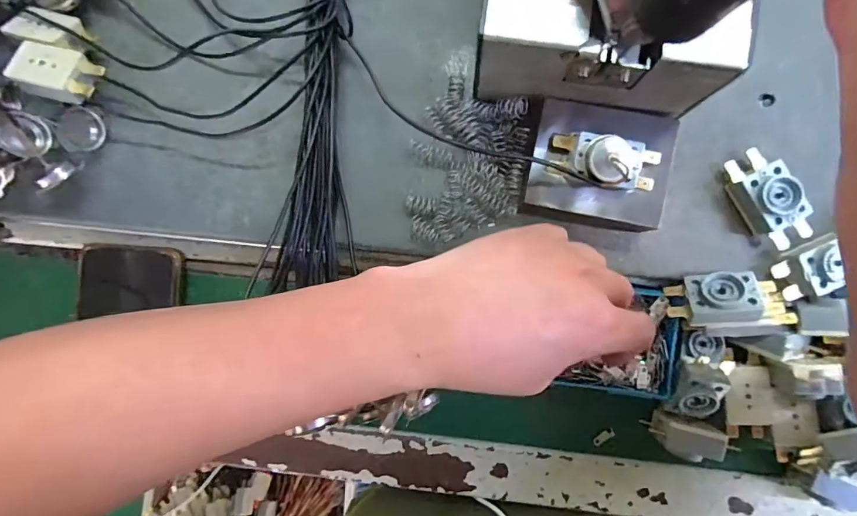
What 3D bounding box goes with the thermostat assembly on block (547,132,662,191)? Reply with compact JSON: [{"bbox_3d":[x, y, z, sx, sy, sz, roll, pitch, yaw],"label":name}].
[{"bbox_3d":[0.101,-0.055,0.250,0.061,0.021,0.028,11,90,3],"label":"thermostat assembly on block"}]

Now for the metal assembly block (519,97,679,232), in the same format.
[{"bbox_3d":[0.101,-0.054,0.270,0.083,0.023,0.069,9,90,3],"label":"metal assembly block"}]

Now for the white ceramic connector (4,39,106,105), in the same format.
[{"bbox_3d":[-0.231,-0.115,0.273,0.045,0.022,0.032,17,91,3],"label":"white ceramic connector"}]

